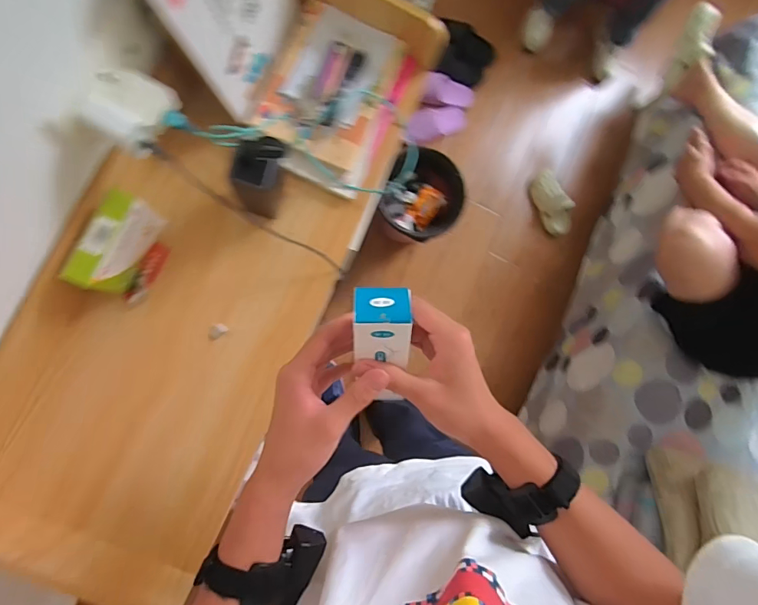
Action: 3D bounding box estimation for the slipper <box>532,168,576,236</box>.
[{"bbox_3d":[0.652,-0.377,1.625,0.103,0.101,0.250,-15,88,-10],"label":"slipper"}]

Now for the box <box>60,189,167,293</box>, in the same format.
[{"bbox_3d":[-0.307,-0.068,0.510,0.035,0.099,0.114,24,82,-7],"label":"box"}]

